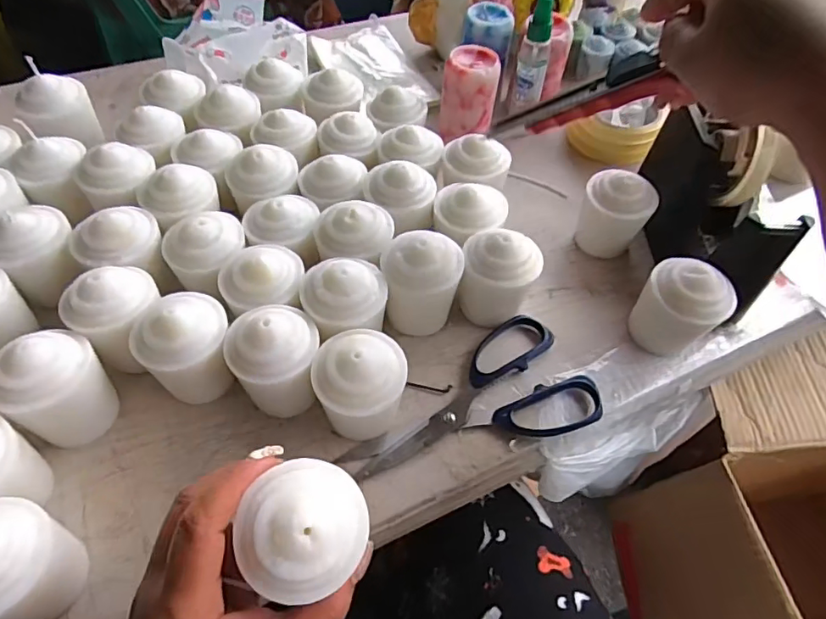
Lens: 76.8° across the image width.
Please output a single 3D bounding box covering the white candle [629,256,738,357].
[{"bbox_3d":[0.193,-0.001,0.379,0.049,0.077,0.053,2,56,-2],"label":"white candle"}]

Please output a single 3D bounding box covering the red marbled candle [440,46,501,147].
[{"bbox_3d":[0.054,-0.206,0.500,0.051,0.069,0.052,2,56,-2],"label":"red marbled candle"}]

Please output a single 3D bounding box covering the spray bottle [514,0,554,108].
[{"bbox_3d":[0.117,-0.244,0.494,0.029,0.102,0.026,14,56,6],"label":"spray bottle"}]

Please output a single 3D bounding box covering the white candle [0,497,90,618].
[{"bbox_3d":[-0.203,0.129,0.261,0.045,0.066,0.053,8,56,2],"label":"white candle"}]

